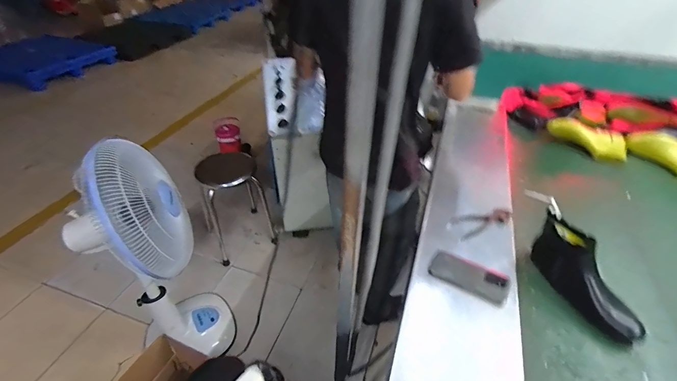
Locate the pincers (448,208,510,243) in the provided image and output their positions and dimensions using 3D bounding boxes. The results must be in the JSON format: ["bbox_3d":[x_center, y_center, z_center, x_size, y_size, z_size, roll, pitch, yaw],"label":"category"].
[{"bbox_3d":[0.392,0.081,0.923,0.187,0.013,0.072,-16,43,-19],"label":"pincers"}]

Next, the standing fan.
[{"bbox_3d":[-0.647,0.257,1.181,0.313,0.950,0.337,-31,49,-32],"label":"standing fan"}]

